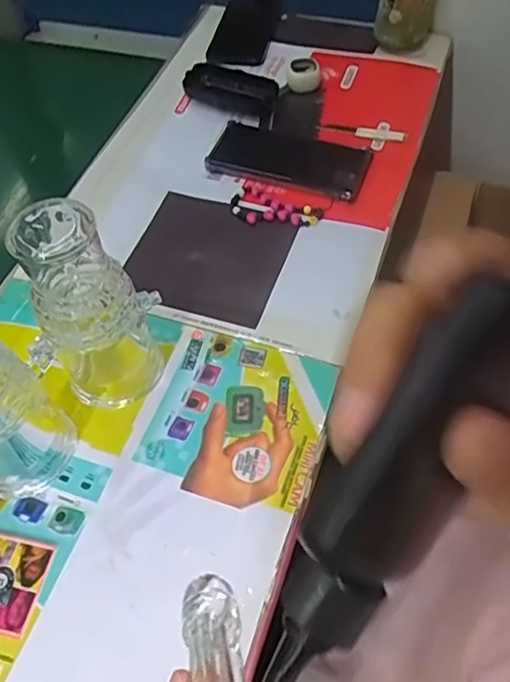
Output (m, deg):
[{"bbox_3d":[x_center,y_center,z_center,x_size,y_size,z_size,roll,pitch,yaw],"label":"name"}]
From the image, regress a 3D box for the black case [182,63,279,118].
[{"bbox_3d":[-0.028,-0.292,0.696,0.106,0.024,0.057,19,59,16],"label":"black case"}]

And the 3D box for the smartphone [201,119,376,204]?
[{"bbox_3d":[0.036,-0.196,0.636,0.163,0.011,0.080,17,59,13],"label":"smartphone"}]

